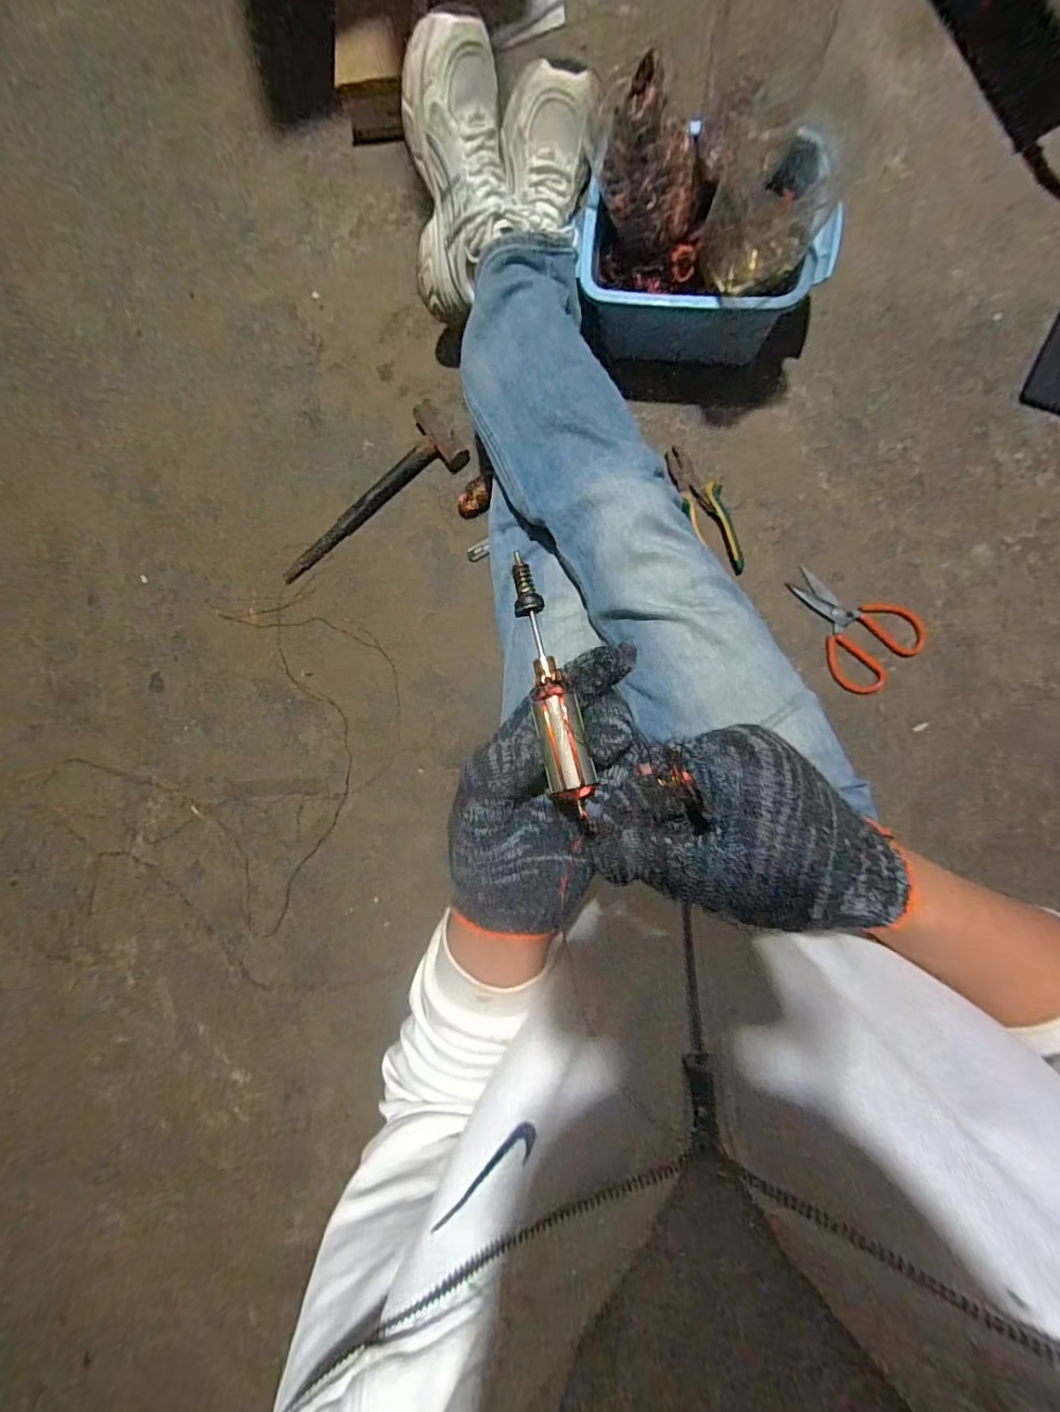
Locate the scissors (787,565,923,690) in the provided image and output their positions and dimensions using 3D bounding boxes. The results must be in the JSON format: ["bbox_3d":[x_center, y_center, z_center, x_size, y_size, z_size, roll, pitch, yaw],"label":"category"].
[{"bbox_3d":[0.440,-0.110,0.739,0.187,0.006,0.120,40,111,9],"label":"scissors"}]

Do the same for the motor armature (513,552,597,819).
[{"bbox_3d":[0.009,-0.012,0.242,0.017,0.016,0.120,-14,76,4],"label":"motor armature"}]

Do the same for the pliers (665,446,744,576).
[{"bbox_3d":[0.250,-0.277,0.748,0.060,0.013,0.191,-17,92,10],"label":"pliers"}]

